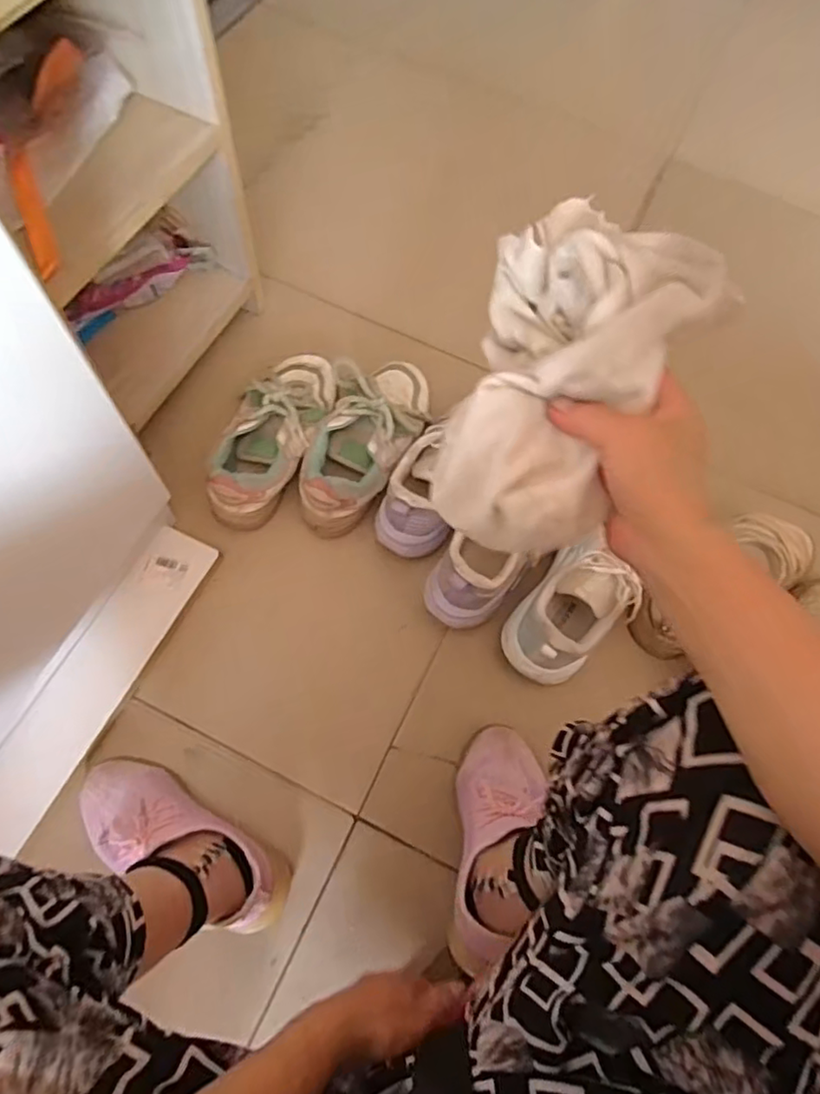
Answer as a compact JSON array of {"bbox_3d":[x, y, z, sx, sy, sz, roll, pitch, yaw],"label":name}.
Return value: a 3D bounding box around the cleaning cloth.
[{"bbox_3d":[0.085,-0.107,0.349,0.125,0.073,0.201,32,75,10],"label":"cleaning cloth"}]

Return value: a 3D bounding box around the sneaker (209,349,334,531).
[{"bbox_3d":[-0.166,-0.145,0.761,0.106,0.080,0.248,19,69,7],"label":"sneaker"}]

